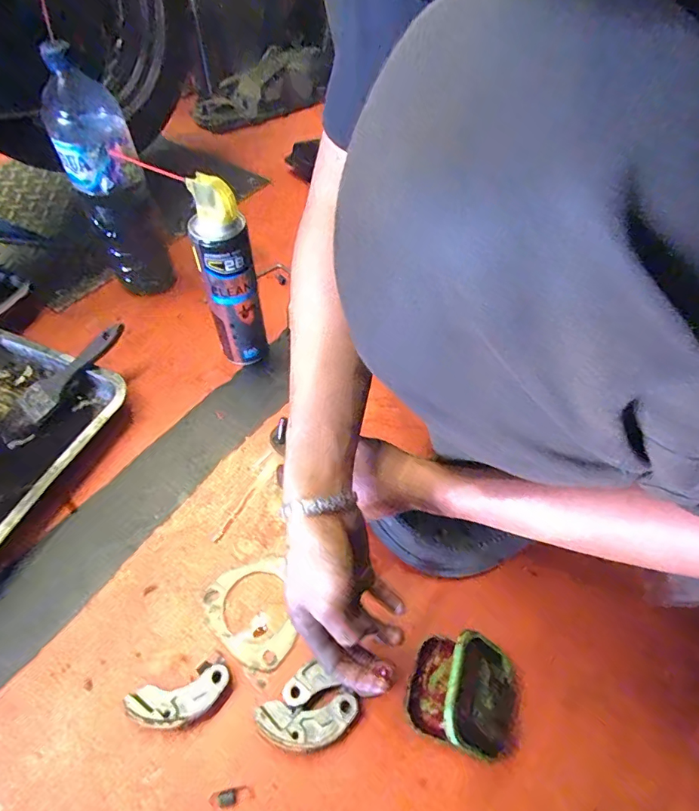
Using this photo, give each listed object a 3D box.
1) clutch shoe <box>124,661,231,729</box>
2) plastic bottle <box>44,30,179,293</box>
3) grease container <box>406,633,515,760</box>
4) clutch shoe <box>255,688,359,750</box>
[{"bbox_3d":[-0.143,0.249,0.391,0.080,0.020,0.040,-13,55,-15],"label":"clutch shoe"},{"bbox_3d":[-0.323,-0.294,0.630,0.093,0.297,0.087,-15,55,-16],"label":"plastic bottle"},{"bbox_3d":[0.097,0.239,0.381,0.083,0.082,0.078,17,53,8],"label":"grease container"},{"bbox_3d":[-0.035,0.265,0.385,0.081,0.020,0.036,-4,53,-8],"label":"clutch shoe"}]

